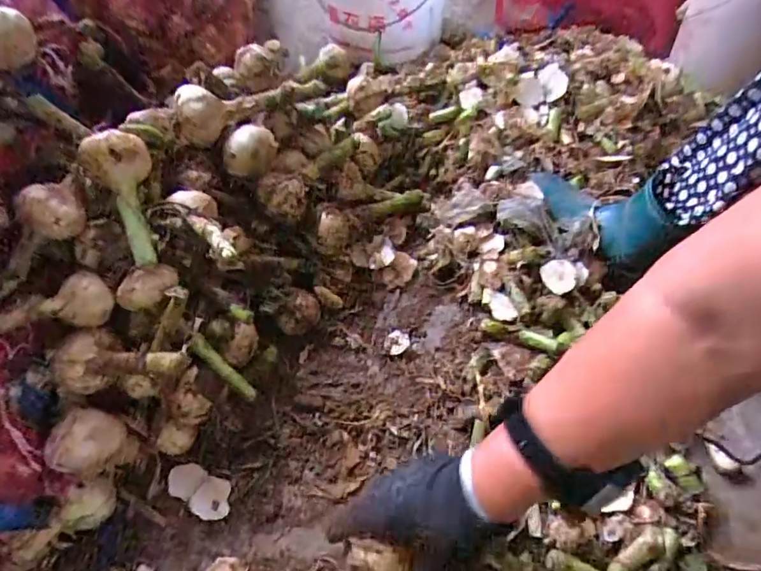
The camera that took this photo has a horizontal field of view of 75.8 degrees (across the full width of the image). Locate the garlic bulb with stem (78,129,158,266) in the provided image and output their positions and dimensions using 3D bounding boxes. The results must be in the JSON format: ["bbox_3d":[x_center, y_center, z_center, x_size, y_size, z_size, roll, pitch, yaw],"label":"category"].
[{"bbox_3d":[-0.240,-0.081,0.464,0.054,0.038,0.138,-17,85,-7],"label":"garlic bulb with stem"}]

